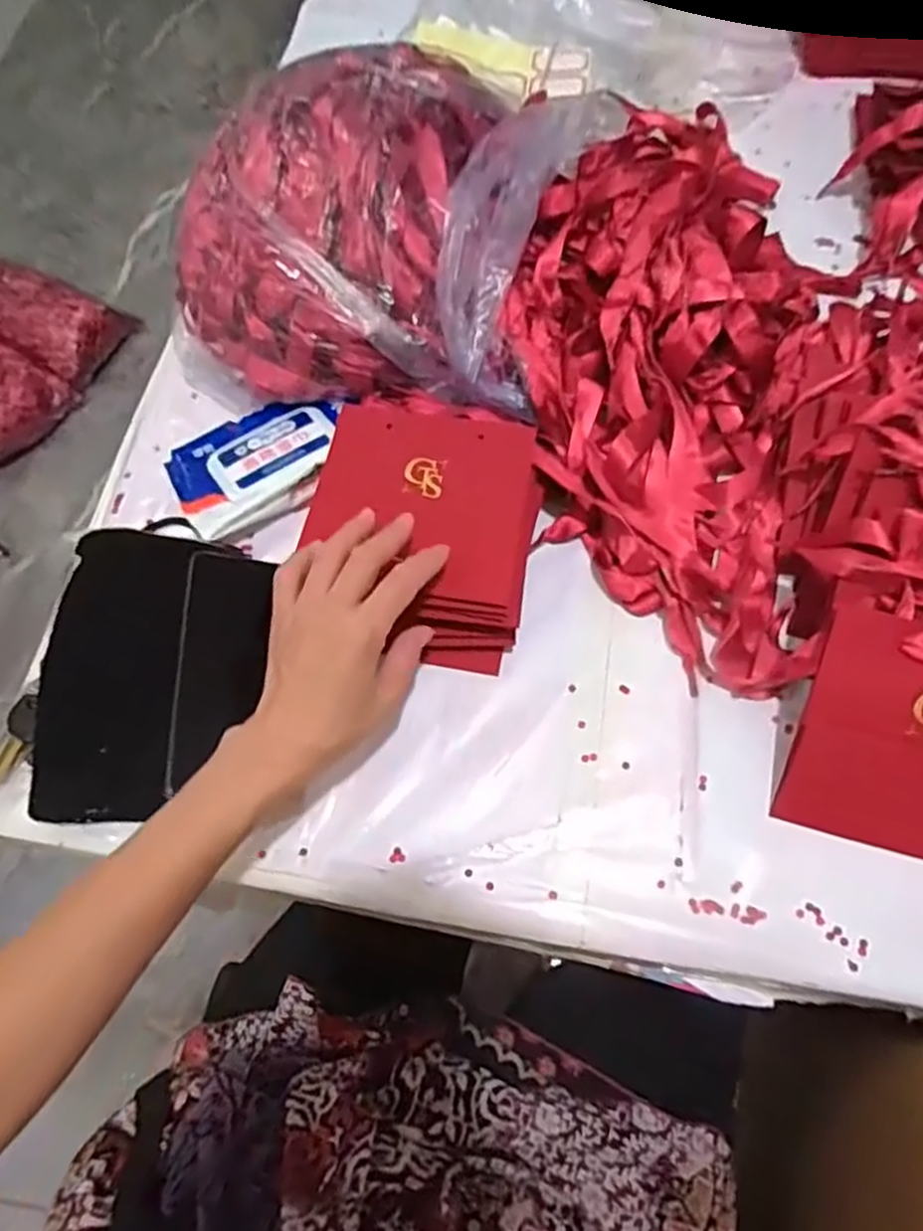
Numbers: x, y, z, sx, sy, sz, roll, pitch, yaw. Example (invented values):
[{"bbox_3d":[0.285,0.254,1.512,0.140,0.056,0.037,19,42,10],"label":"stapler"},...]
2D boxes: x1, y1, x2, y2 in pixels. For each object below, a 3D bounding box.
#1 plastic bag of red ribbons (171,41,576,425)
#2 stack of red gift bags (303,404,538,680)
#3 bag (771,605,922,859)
[{"bbox_3d":[-0.069,-0.298,0.553,0.276,0.124,0.258,7,66,8],"label":"plastic bag of red ribbons"},{"bbox_3d":[-0.024,-0.056,0.506,0.143,0.062,0.163,7,69,5],"label":"stack of red gift bags"},{"bbox_3d":[0.275,0.076,0.434,0.141,0.010,0.134,14,100,12],"label":"bag"}]

